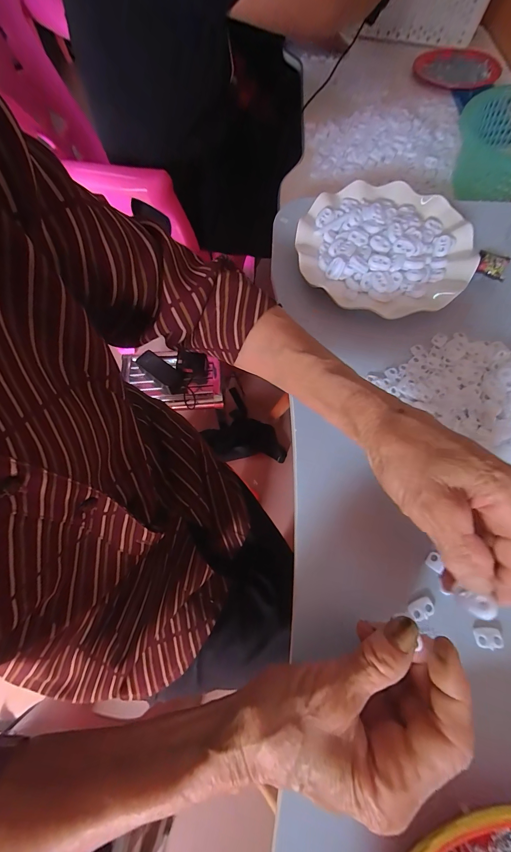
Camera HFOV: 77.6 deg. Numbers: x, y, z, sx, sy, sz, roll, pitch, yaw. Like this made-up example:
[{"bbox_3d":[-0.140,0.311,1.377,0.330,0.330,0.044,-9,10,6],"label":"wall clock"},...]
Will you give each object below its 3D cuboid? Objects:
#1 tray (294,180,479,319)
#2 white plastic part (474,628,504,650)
[{"bbox_3d":[0.135,-0.190,0.334,0.174,0.027,0.175,23,69,12],"label":"tray"},{"bbox_3d":[0.161,0.147,0.219,0.018,0.004,0.013,-3,66,1],"label":"white plastic part"}]

